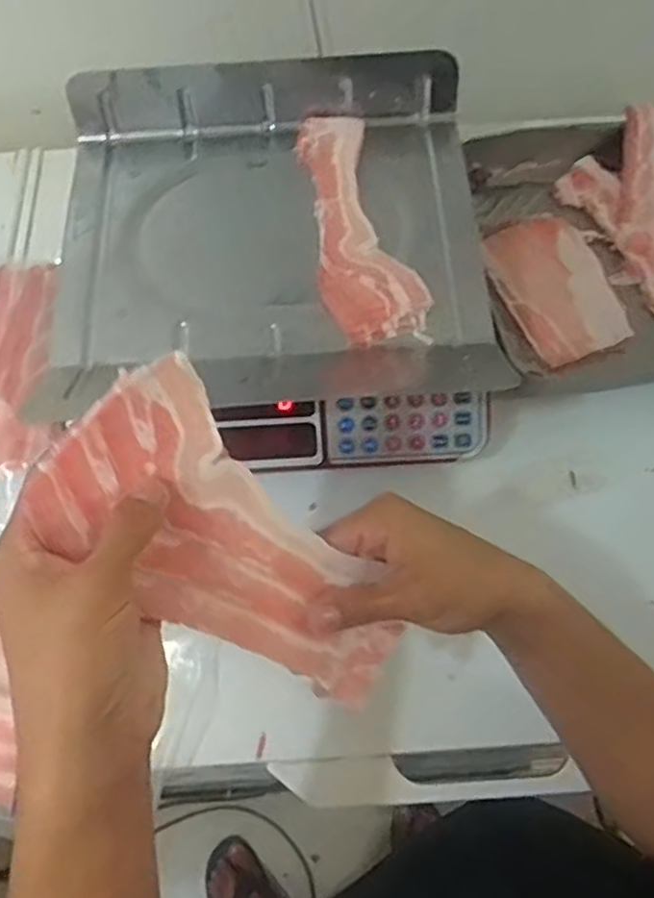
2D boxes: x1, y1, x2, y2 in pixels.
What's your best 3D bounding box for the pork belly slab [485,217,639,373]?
[{"bbox_3d":[0.219,-0.156,0.682,0.104,0.028,0.154,-13,63,-5],"label":"pork belly slab"}]

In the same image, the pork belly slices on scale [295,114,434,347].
[{"bbox_3d":[0.018,-0.190,0.587,0.074,0.021,0.233,-16,68,0],"label":"pork belly slices on scale"}]

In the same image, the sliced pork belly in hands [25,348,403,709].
[{"bbox_3d":[-0.045,0.059,0.372,0.215,0.017,0.095,46,76,-21],"label":"sliced pork belly in hands"}]

